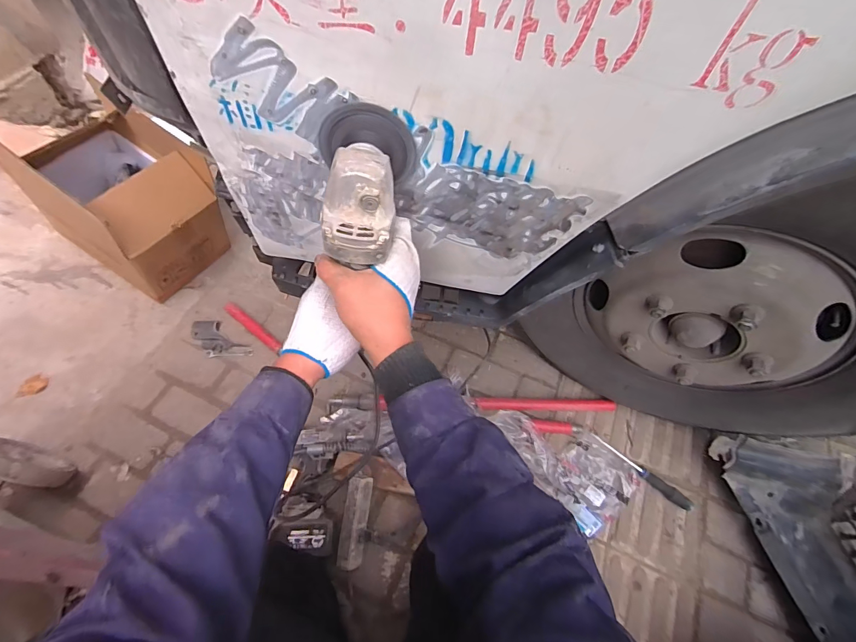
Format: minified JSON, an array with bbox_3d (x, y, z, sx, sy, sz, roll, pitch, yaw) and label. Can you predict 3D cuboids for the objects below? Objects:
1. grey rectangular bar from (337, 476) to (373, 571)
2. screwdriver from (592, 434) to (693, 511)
[{"bbox_3d":[-0.149,0.410,0.809,0.048,0.034,0.167,7,75,0],"label":"grey rectangular bar"},{"bbox_3d":[0.505,0.350,0.940,0.247,0.030,0.031,39,65,17],"label":"screwdriver"}]

